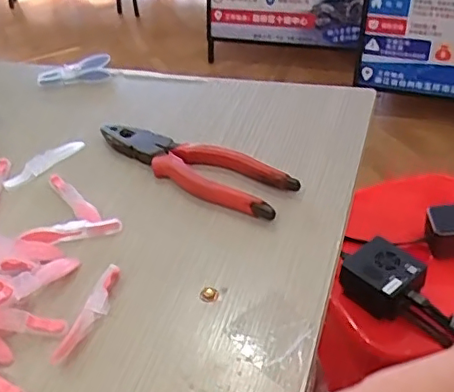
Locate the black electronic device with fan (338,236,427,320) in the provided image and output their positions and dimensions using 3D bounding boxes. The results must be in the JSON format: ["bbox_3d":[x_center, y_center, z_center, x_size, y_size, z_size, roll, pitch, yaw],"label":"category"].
[{"bbox_3d":[0.183,0.099,0.672,0.072,0.050,0.076,-34,48,-27],"label":"black electronic device with fan"}]

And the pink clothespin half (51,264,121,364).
[{"bbox_3d":[-0.086,0.075,0.365,0.016,0.008,0.072,11,44,20],"label":"pink clothespin half"}]

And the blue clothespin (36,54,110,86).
[{"bbox_3d":[-0.163,-0.134,0.609,0.076,0.010,0.034,-8,41,-2],"label":"blue clothespin"}]

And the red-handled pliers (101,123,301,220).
[{"bbox_3d":[-0.034,-0.027,0.468,0.189,0.018,0.047,20,48,27],"label":"red-handled pliers"}]

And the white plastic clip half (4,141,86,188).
[{"bbox_3d":[-0.160,-0.030,0.497,0.015,0.009,0.076,27,51,32],"label":"white plastic clip half"}]

